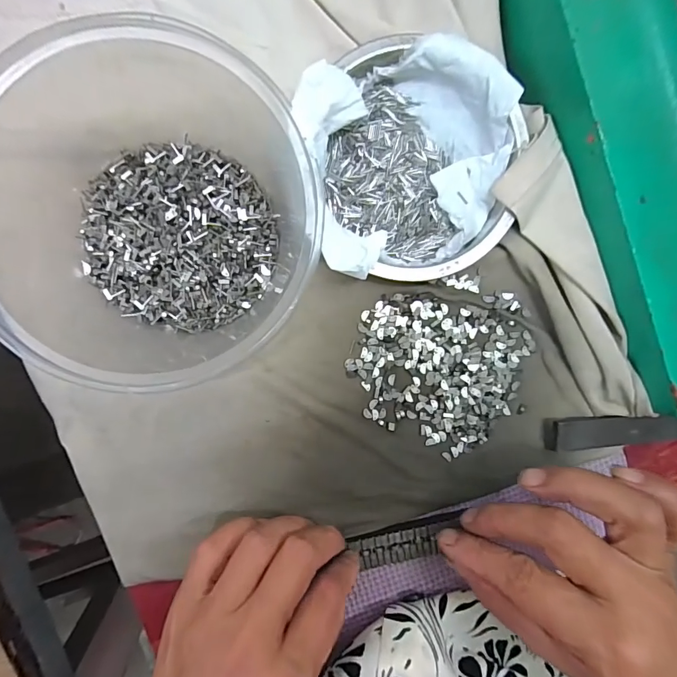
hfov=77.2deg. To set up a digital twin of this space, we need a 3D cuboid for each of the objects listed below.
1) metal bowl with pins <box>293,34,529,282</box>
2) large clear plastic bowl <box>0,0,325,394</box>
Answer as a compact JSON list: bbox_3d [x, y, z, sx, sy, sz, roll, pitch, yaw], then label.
[{"bbox_3d":[0.039,-0.093,0.226,0.109,0.034,0.116,0,92,-6],"label":"metal bowl with pins"},{"bbox_3d":[-0.086,-0.054,0.191,0.148,0.070,0.144,0,92,-6],"label":"large clear plastic bowl"}]

